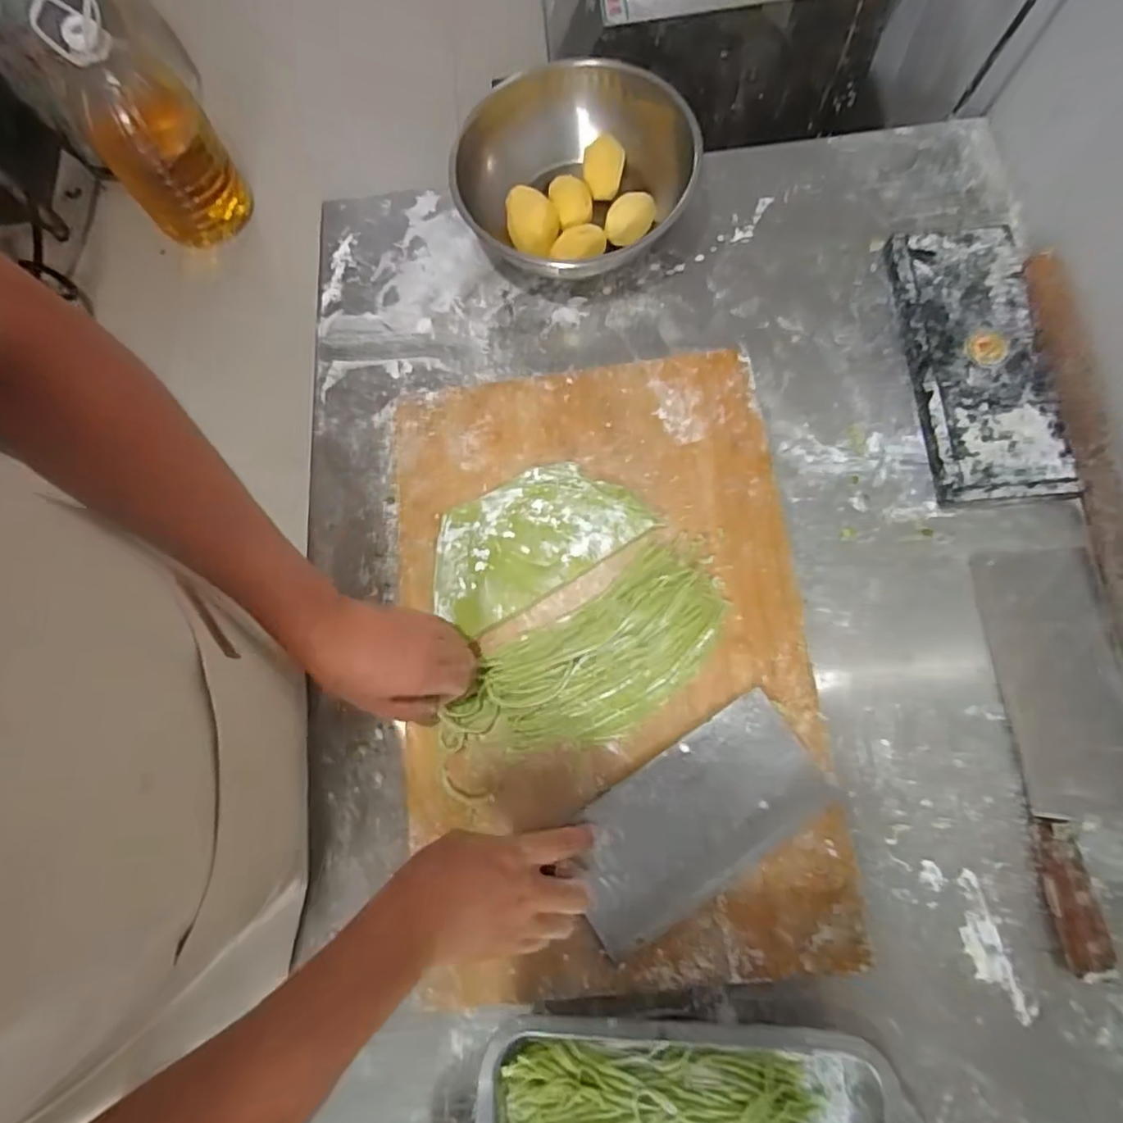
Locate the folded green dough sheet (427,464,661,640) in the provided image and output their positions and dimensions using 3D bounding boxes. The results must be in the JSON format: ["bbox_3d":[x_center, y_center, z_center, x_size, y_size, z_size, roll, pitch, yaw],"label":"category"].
[{"bbox_3d":[-0.031,-0.025,0.619,0.208,0.021,0.119,-33,72,-3],"label":"folded green dough sheet"}]

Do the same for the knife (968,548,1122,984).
[{"bbox_3d":[0.441,0.152,0.545,0.116,0.025,0.334,-4,74,5],"label":"knife"}]

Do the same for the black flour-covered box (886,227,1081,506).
[{"bbox_3d":[0.415,-0.202,0.644,0.115,0.030,0.291,-4,74,5],"label":"black flour-covered box"}]

